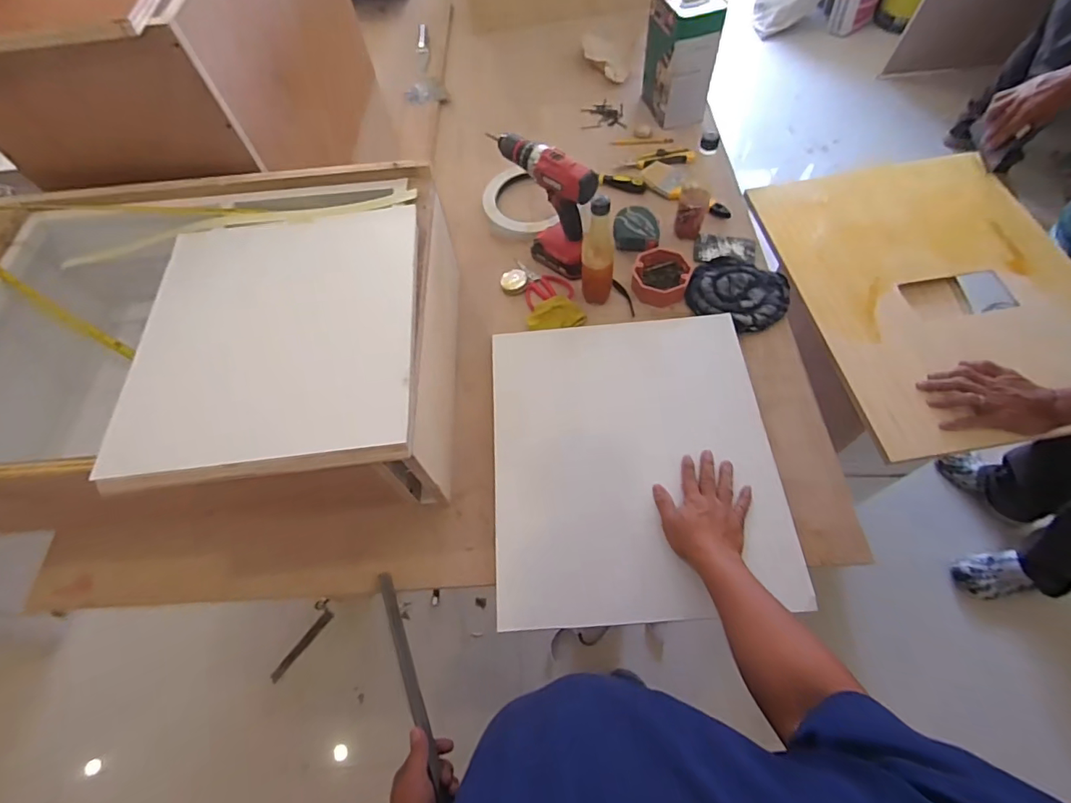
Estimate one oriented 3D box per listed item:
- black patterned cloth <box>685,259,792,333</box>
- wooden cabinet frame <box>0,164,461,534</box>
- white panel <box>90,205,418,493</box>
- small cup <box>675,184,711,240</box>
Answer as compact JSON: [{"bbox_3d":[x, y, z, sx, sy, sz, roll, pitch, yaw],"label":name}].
[{"bbox_3d":[0.362,-0.190,0.889,0.164,0.045,0.154,34,70,20],"label":"black patterned cloth"},{"bbox_3d":[-0.516,-0.070,0.762,0.757,0.269,0.499,-5,61,-1],"label":"wooden cabinet frame"},{"bbox_3d":[-0.325,-0.095,0.630,0.341,0.022,0.385,-6,62,0],"label":"white panel"},{"bbox_3d":[0.297,-0.359,0.943,0.057,0.093,0.052,-2,62,3],"label":"small cup"}]

